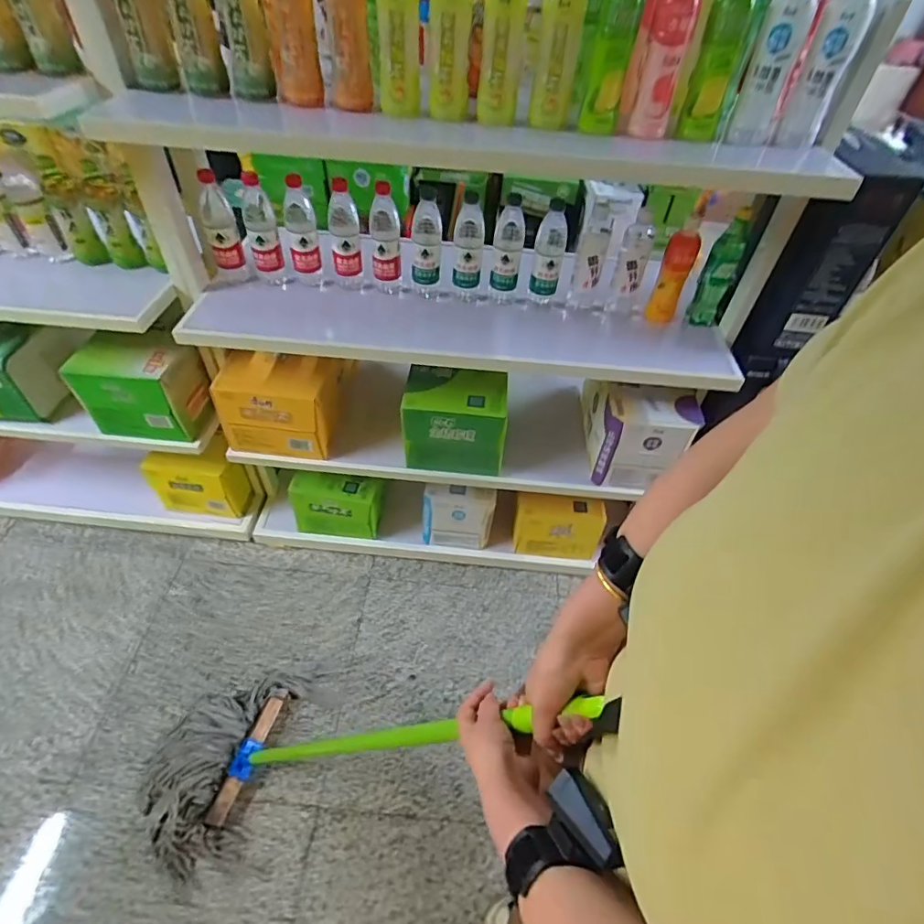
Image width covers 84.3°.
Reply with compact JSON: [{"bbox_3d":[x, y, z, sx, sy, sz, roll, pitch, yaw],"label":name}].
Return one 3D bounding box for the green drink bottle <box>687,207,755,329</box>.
[{"bbox_3d":[0.536,-0.392,1.067,0.063,0.250,0.071,23,50,17],"label":"green drink bottle"}]

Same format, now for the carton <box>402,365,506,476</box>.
[{"bbox_3d":[-0.013,-0.100,1.236,0.246,0.208,0.141,6,48,2],"label":"carton"}]

